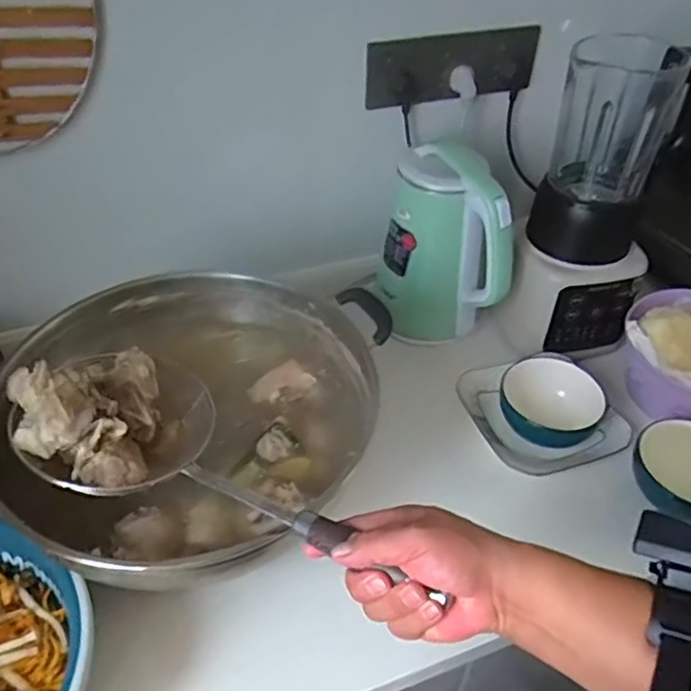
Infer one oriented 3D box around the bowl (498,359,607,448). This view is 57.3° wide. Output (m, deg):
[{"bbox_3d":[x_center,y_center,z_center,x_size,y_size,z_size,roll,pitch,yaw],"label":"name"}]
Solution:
[{"bbox_3d":[0.258,0.075,0.808,0.125,0.068,0.108,21,46,20],"label":"bowl"}]

